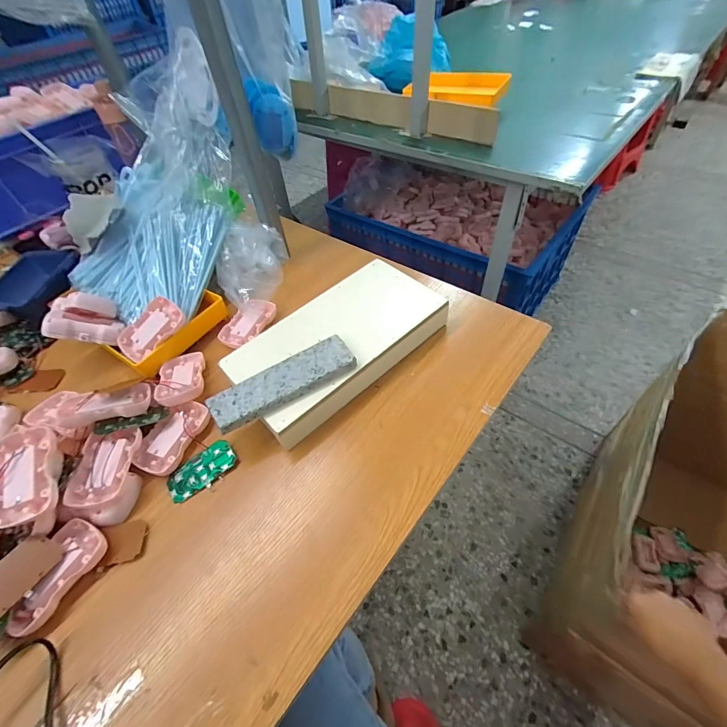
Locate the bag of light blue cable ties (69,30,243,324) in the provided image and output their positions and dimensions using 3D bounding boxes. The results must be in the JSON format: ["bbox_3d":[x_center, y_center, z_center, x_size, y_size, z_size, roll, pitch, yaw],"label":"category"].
[{"bbox_3d":[-0.317,-0.252,0.551,0.221,0.114,0.379,13,89,14],"label":"bag of light blue cable ties"}]

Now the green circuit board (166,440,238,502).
[{"bbox_3d":[-0.176,0.117,0.397,0.074,0.007,0.040,-38,58,-22],"label":"green circuit board"}]

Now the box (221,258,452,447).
[{"bbox_3d":[-0.030,-0.026,0.467,0.268,0.047,0.153,-37,58,-22],"label":"box"}]

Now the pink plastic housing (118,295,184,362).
[{"bbox_3d":[-0.286,-0.044,0.491,0.053,0.016,0.089,42,87,8],"label":"pink plastic housing"}]

